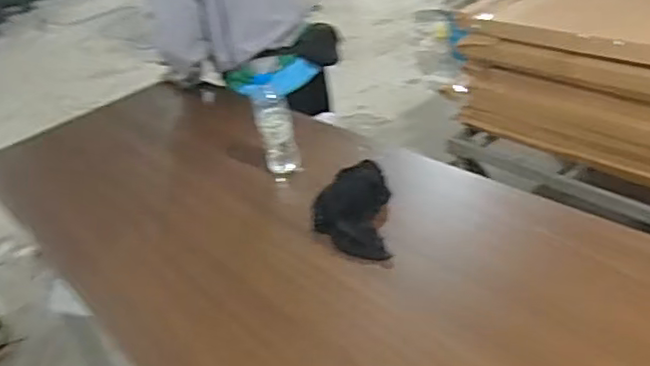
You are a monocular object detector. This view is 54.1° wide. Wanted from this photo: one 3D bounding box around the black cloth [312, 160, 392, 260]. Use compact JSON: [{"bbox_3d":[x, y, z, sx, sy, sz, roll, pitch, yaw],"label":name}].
[{"bbox_3d":[0.047,0.038,1.161,0.147,0.078,0.277,-9,31,5],"label":"black cloth"}]

